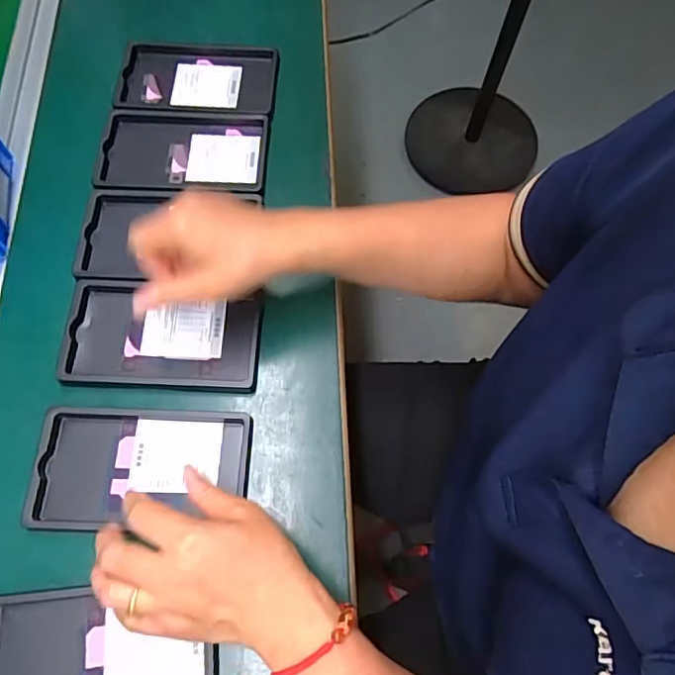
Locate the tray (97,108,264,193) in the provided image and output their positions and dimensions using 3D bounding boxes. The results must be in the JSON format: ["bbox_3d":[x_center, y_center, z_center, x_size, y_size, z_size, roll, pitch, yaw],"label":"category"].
[{"bbox_3d":[-0.150,-0.183,0.553,0.157,0.013,0.095,0,68,-2],"label":"tray"}]

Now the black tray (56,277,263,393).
[{"bbox_3d":[-0.147,-0.001,0.482,0.159,0.018,0.093,3,68,-1],"label":"black tray"}]

